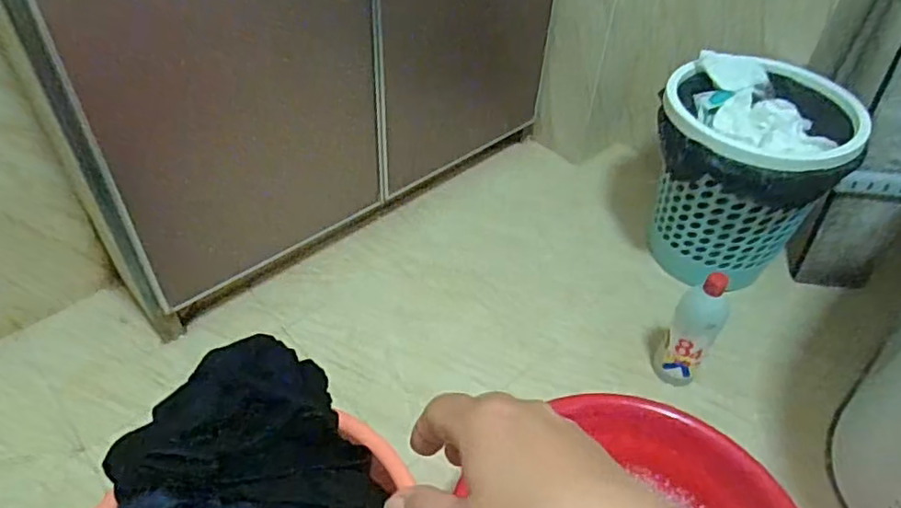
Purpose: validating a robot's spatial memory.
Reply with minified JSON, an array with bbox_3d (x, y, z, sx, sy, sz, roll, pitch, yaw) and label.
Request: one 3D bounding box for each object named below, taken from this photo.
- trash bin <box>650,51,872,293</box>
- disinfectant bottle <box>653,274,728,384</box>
[{"bbox_3d":[0.436,-0.112,0.973,0.267,0.292,0.235,30,51,22],"label":"trash bin"},{"bbox_3d":[0.324,0.103,0.828,0.062,0.192,0.053,26,51,20],"label":"disinfectant bottle"}]

